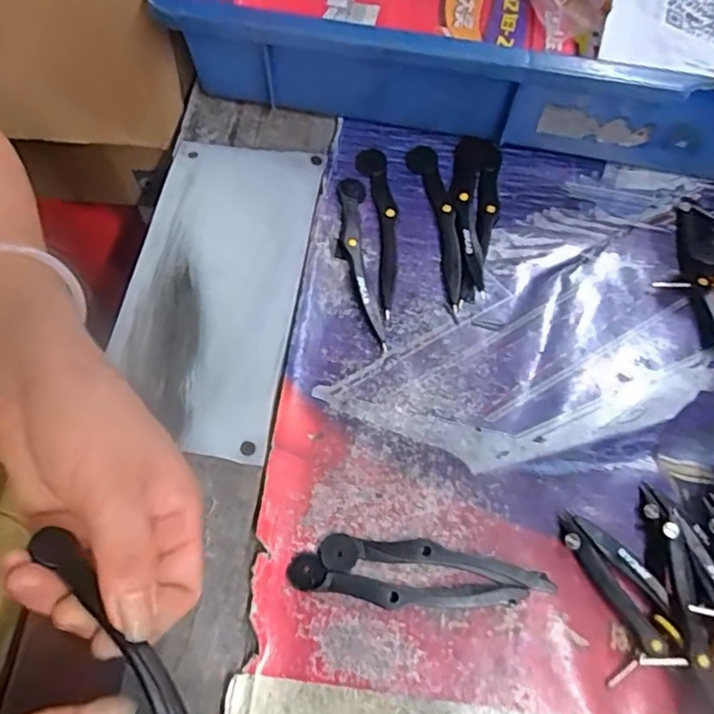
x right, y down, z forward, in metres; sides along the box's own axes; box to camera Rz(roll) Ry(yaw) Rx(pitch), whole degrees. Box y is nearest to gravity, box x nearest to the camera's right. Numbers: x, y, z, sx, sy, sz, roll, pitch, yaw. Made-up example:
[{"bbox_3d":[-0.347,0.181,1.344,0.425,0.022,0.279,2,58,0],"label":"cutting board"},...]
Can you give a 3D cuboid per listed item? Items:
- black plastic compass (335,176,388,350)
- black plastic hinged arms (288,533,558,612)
[{"bbox_3d":[0.000,-0.058,0.377,0.021,0.008,0.115,-5,66,-4],"label":"black plastic compass"},{"bbox_3d":[0.030,0.105,0.308,0.122,0.007,0.030,4,66,0],"label":"black plastic hinged arms"}]

